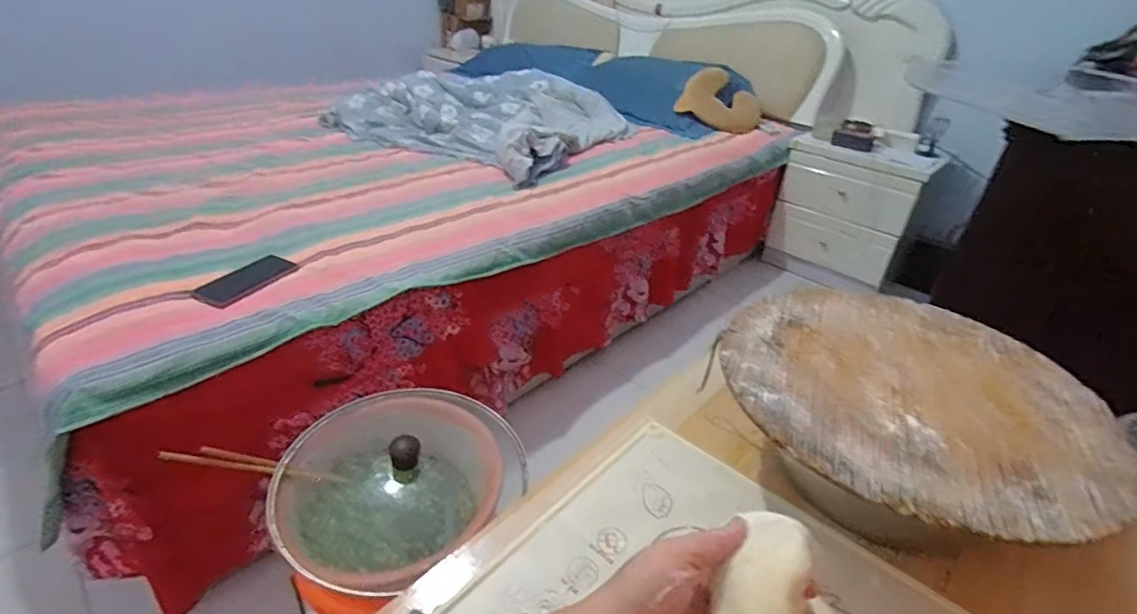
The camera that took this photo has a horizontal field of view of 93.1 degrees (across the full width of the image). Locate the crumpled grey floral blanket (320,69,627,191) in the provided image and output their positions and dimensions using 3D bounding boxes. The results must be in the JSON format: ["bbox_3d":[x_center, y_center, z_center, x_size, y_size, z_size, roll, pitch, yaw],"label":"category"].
[{"bbox_3d":[-0.224,-0.648,1.757,0.786,0.099,0.779,26,42,30],"label":"crumpled grey floral blanket"}]

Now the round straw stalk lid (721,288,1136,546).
[{"bbox_3d":[0.349,0.077,0.552,0.355,0.022,0.347,1,35,-1],"label":"round straw stalk lid"}]

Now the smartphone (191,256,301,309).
[{"bbox_3d":[-0.571,-0.048,0.959,0.066,0.016,0.159,20,39,24],"label":"smartphone"}]

